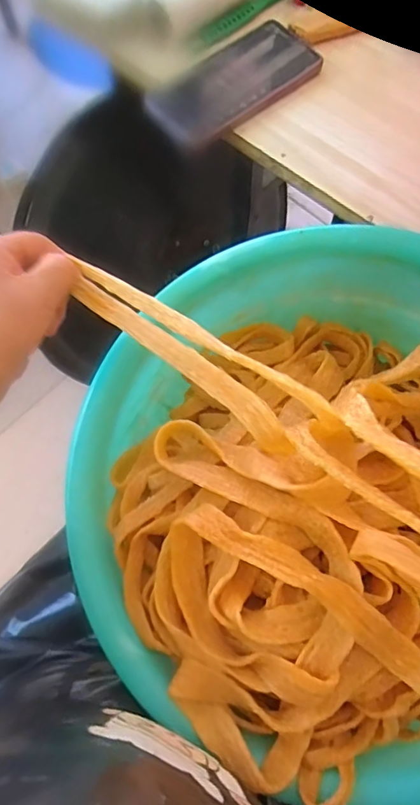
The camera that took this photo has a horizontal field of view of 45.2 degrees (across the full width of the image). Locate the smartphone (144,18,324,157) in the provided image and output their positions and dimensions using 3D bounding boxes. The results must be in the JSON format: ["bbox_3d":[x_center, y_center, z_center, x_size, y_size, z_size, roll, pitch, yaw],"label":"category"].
[{"bbox_3d":[0.024,-0.296,0.467,0.177,0.005,0.077,-42,83,-18],"label":"smartphone"}]

